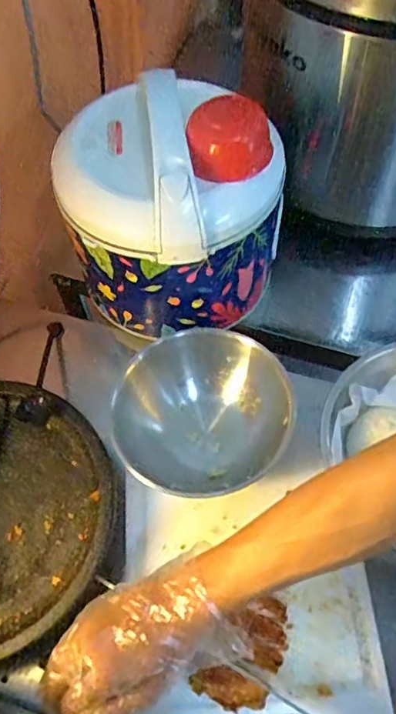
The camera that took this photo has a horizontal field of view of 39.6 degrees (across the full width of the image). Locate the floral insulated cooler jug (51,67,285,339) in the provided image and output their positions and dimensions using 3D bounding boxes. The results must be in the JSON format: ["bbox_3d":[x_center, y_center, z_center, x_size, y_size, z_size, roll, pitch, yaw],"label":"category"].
[{"bbox_3d":[-0.021,-0.187,0.647,0.241,0.231,0.245,2,60,4],"label":"floral insulated cooler jug"}]

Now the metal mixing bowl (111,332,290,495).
[{"bbox_3d":[0.012,0.068,0.603,0.162,0.133,0.193,29,66,18],"label":"metal mixing bowl"}]

